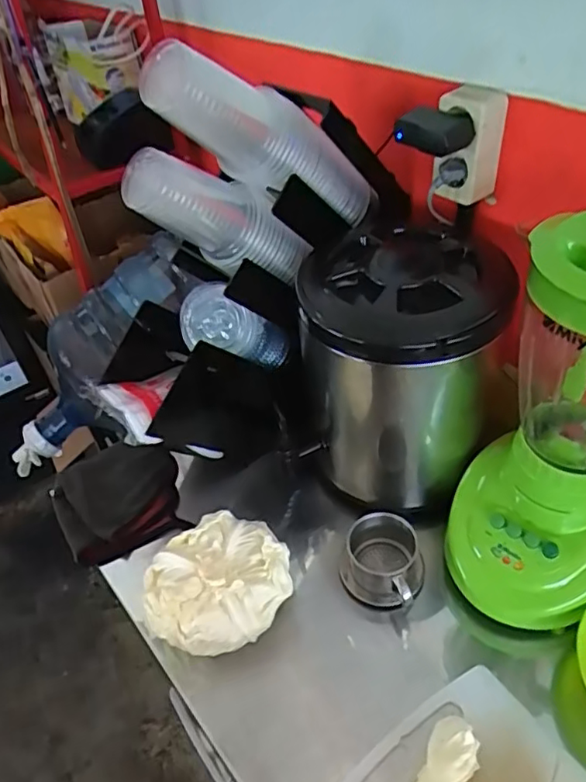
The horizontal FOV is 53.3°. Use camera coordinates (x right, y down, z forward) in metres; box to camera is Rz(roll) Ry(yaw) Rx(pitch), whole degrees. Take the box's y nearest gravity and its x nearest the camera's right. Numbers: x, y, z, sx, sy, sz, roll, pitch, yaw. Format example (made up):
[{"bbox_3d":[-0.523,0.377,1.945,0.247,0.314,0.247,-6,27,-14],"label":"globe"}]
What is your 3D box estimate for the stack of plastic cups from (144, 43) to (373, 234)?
[{"bbox_3d":[-0.022,-0.256,0.612,0.300,0.082,0.078,13,24,-45],"label":"stack of plastic cups"}]

